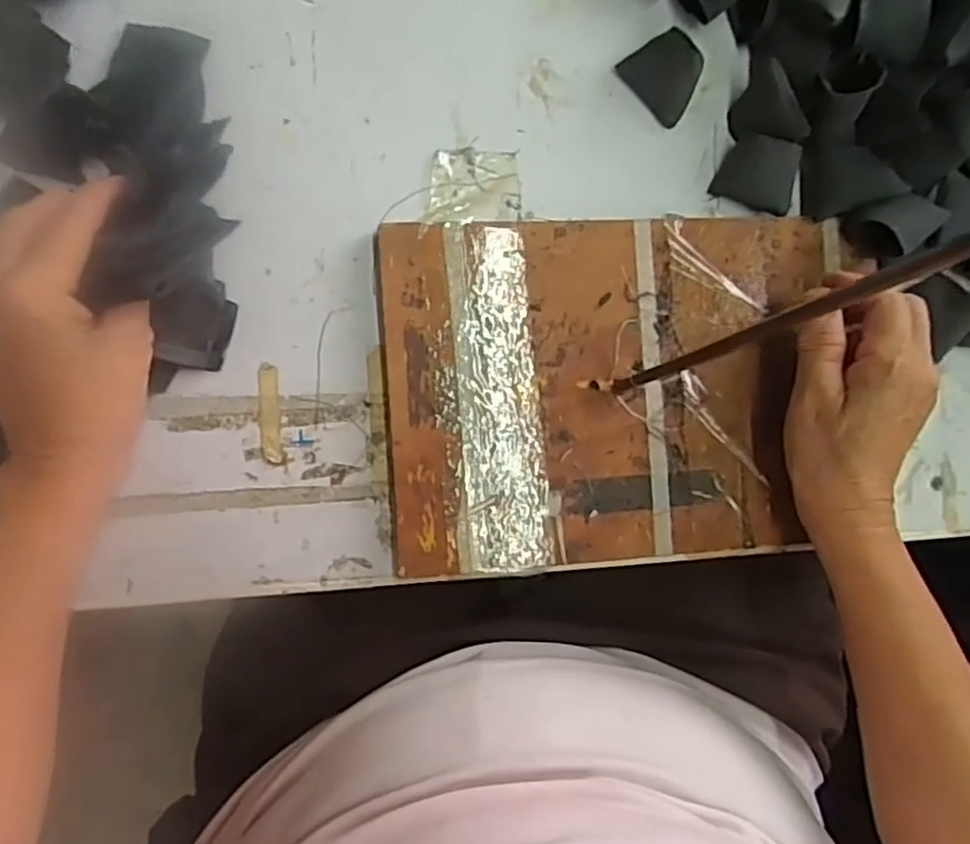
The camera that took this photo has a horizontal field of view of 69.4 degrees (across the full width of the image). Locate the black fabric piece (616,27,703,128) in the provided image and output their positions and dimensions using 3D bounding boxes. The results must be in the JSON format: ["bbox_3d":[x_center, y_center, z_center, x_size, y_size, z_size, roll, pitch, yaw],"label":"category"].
[{"bbox_3d":[0.097,-0.185,0.373,0.027,0.024,0.041,-44,93,-7],"label":"black fabric piece"}]

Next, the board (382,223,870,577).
[{"bbox_3d":[0.071,-0.017,0.363,0.240,0.008,0.175,-4,88,-8],"label":"board"}]

